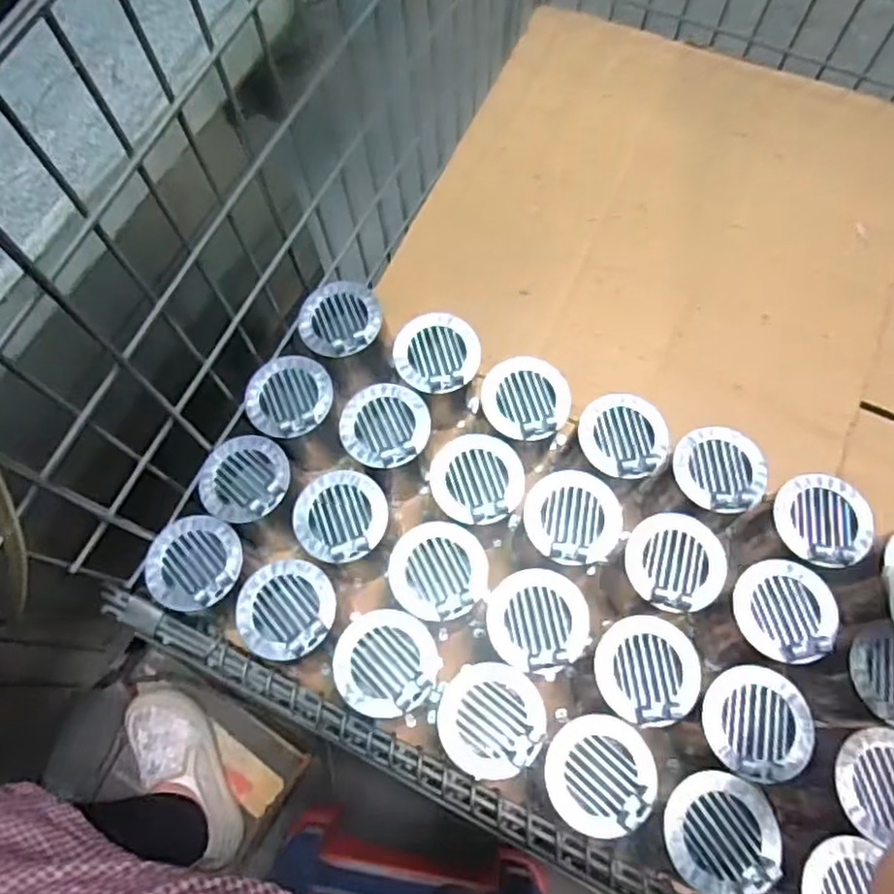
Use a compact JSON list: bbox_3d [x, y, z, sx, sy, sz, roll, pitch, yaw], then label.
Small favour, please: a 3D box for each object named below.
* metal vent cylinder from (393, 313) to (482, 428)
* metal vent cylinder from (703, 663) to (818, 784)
[{"bbox_3d":[-0.011,-0.081,0.720,0.087,0.103,0.089,0,71,1],"label":"metal vent cylinder"},{"bbox_3d":[0.256,0.225,0.547,0.083,0.020,0.086,0,71,1],"label":"metal vent cylinder"}]

